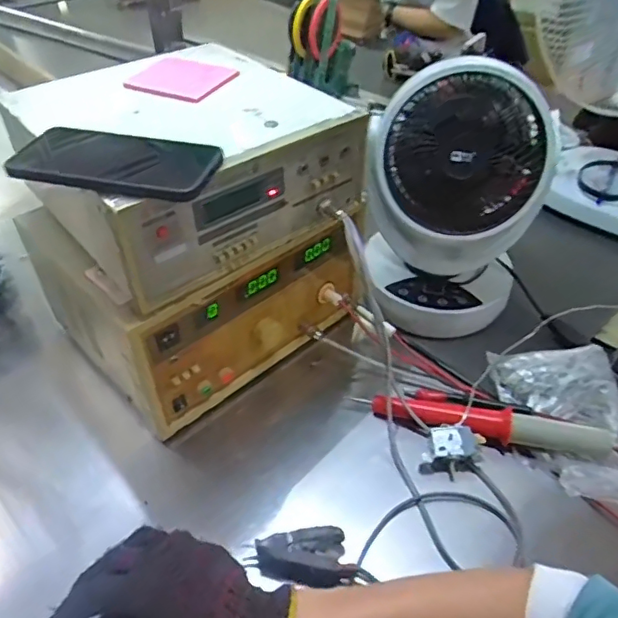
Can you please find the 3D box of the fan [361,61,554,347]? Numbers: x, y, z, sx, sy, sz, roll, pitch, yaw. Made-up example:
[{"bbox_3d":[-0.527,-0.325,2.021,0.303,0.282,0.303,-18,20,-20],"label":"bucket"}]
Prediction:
[{"bbox_3d":[0.183,-0.147,0.701,0.193,0.304,0.191,17,47,15],"label":"fan"}]

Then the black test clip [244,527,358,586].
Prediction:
[{"bbox_3d":[-0.007,0.224,0.503,0.092,0.021,0.042,-2,45,-3],"label":"black test clip"}]

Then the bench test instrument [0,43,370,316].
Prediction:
[{"bbox_3d":[-0.129,-0.159,0.576,0.295,0.112,0.273,-29,52,-27],"label":"bench test instrument"}]

